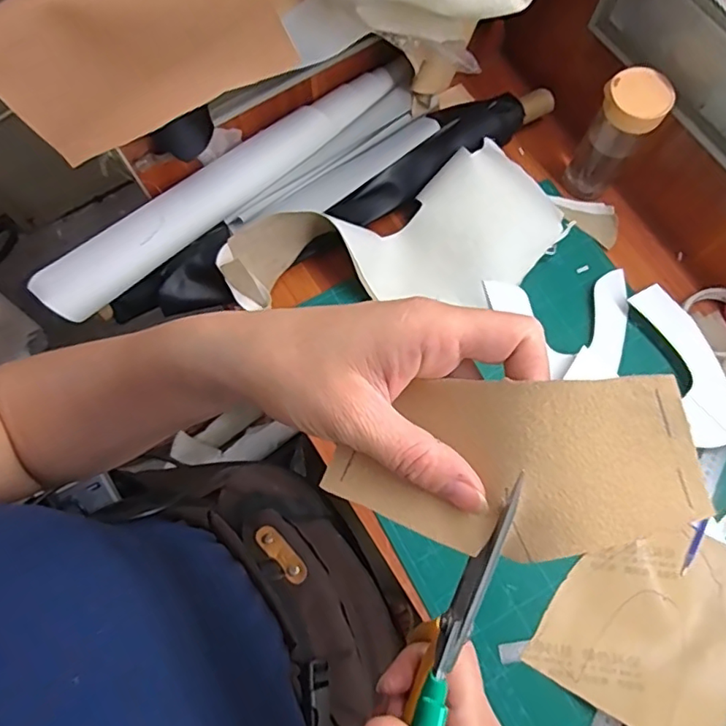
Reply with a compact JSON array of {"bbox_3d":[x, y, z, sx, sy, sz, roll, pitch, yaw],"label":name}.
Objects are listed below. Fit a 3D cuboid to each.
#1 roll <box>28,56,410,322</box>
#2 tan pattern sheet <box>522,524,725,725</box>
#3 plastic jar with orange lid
[{"bbox_3d":[-0.166,-0.219,0.698,0.535,0.049,0.069,-34,77,-8],"label":"roll"},{"bbox_3d":[0.324,0.284,0.616,0.191,0.039,0.228,30,77,9],"label":"tan pattern sheet"},{"bbox_3d":[0.325,-0.289,0.725,0.075,0.187,0.061,36,78,10],"label":"plastic jar with orange lid"}]

